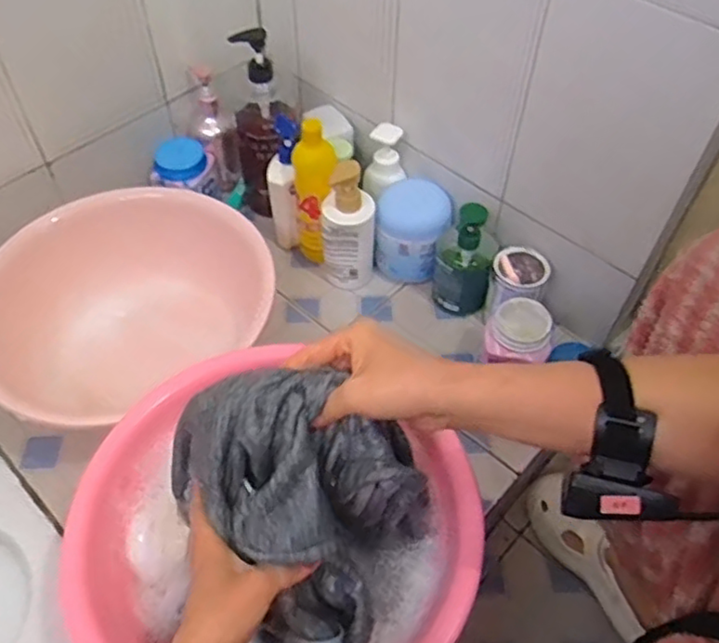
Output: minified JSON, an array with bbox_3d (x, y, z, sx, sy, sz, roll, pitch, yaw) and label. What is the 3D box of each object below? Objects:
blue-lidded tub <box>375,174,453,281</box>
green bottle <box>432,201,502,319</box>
[{"bbox_3d":[0.075,-0.120,0.922,0.094,0.136,0.092,1,52,-1],"label":"blue-lidded tub"},{"bbox_3d":[0.142,-0.082,0.875,0.075,0.163,0.083,11,52,7],"label":"green bottle"}]

